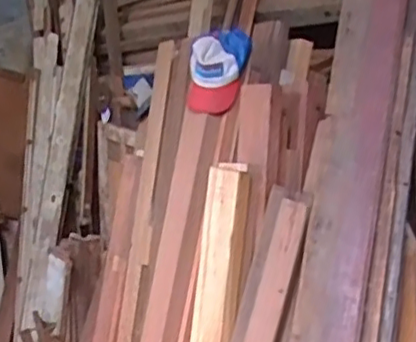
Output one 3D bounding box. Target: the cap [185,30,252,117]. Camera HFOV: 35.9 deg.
[{"bbox_3d":[0.031,-0.284,1.838,0.166,0.238,0.078,7,13,1],"label":"cap"}]

